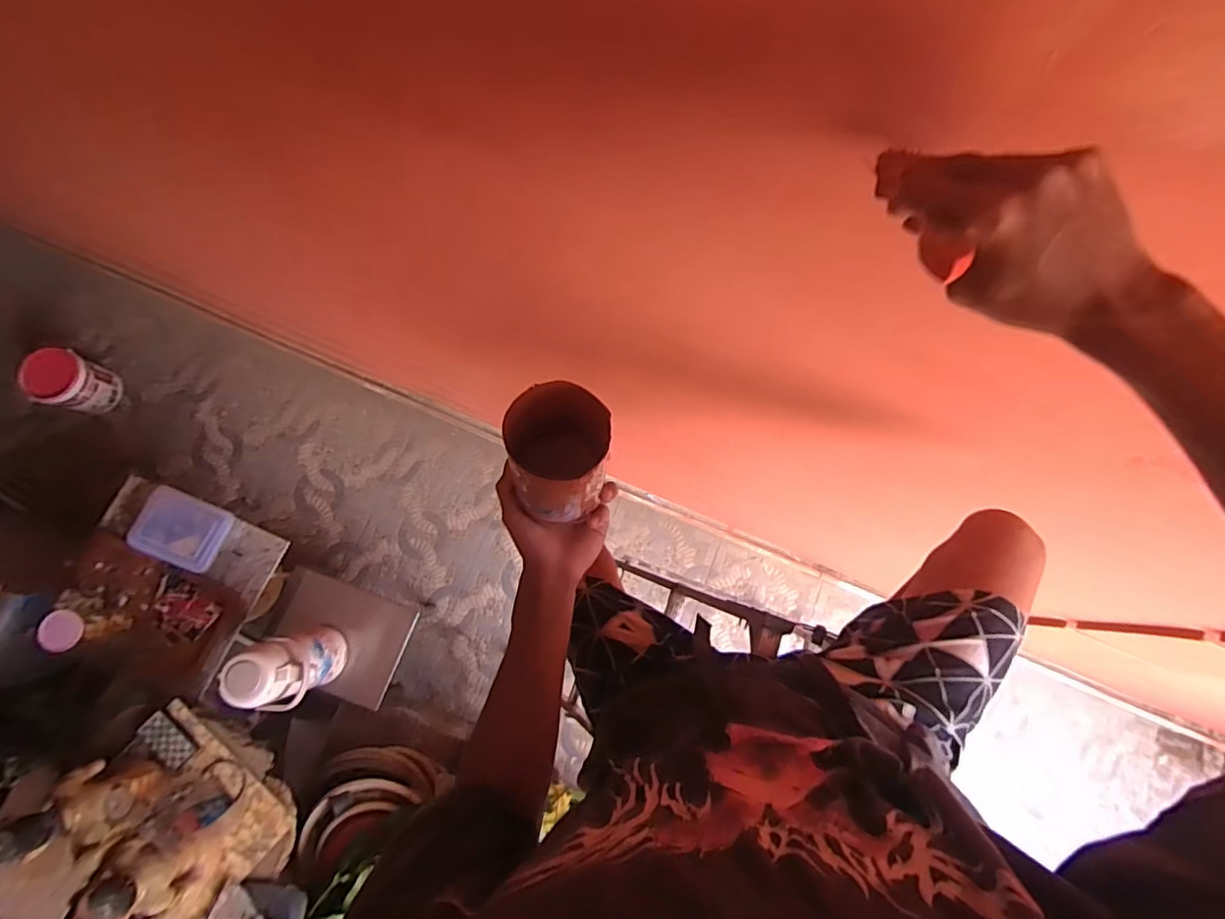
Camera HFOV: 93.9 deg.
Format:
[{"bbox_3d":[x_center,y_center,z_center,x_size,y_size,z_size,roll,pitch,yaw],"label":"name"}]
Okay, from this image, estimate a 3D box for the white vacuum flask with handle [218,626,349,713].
[{"bbox_3d":[-0.759,0.496,1.376,0.161,0.335,0.147,1,81,-4],"label":"white vacuum flask with handle"}]

